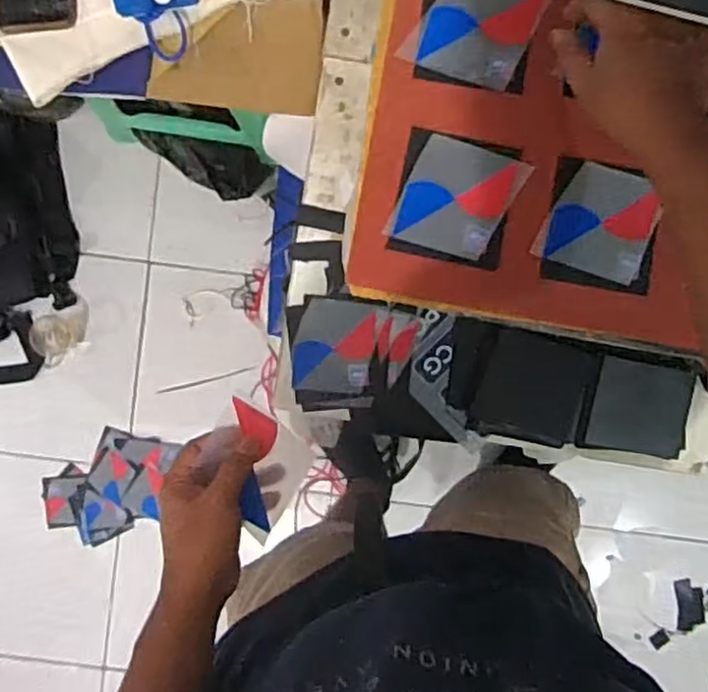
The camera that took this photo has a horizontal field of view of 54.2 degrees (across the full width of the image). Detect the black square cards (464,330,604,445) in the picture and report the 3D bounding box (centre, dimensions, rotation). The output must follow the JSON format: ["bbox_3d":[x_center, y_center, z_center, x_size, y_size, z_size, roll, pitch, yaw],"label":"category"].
[{"bbox_3d":[0.183,0.045,0.704,0.104,0.014,0.110,16,94,-2],"label":"black square cards"}]

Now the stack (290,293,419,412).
[{"bbox_3d":[0.000,0.008,0.704,0.128,0.012,0.113,-3,94,0],"label":"stack"}]

